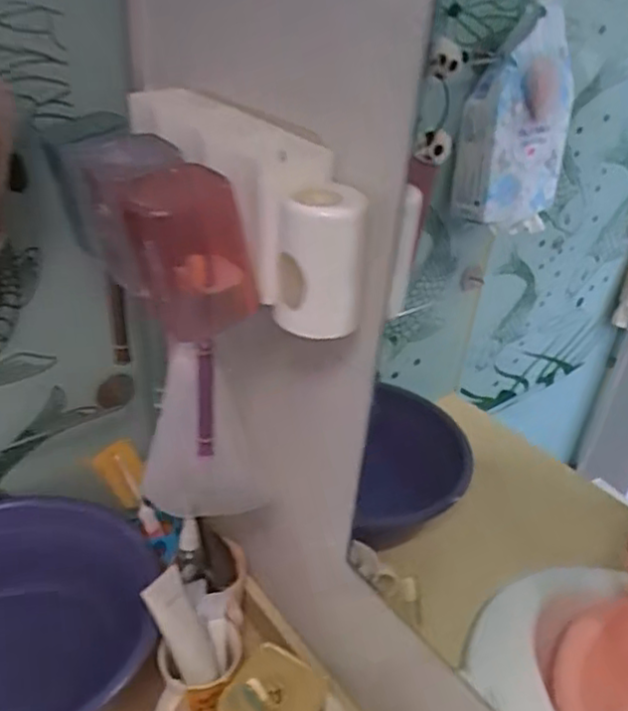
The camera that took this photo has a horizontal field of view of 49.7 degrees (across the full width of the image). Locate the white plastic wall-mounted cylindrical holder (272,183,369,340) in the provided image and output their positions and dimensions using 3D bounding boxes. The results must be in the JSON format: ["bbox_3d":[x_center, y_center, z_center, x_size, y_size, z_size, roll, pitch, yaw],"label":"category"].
[{"bbox_3d":[0.002,-0.068,0.473,0.056,0.094,0.057,3,32,-2],"label":"white plastic wall-mounted cylindrical holder"}]

